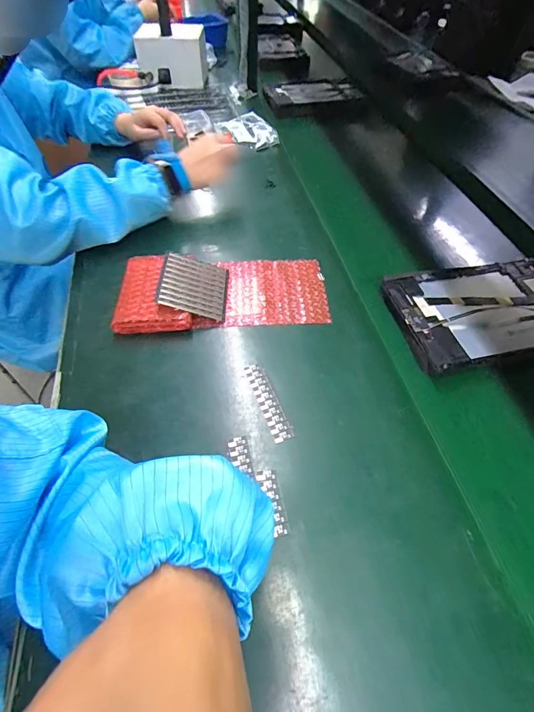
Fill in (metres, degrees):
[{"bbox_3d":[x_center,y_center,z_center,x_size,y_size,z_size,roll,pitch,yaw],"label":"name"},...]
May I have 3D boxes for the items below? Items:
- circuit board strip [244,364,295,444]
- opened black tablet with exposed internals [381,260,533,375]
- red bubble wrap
[{"bbox_3d":[0.000,0.048,0.394,0.021,0.004,0.097,-18,55,-12],"label":"circuit board strip"},{"bbox_3d":[0.283,-0.060,0.465,0.245,0.022,0.151,-11,54,-7],"label":"opened black tablet with exposed internals"},{"bbox_3d":[-0.057,-0.090,0.484,0.269,0.030,0.119,-5,54,-2],"label":"red bubble wrap"}]

